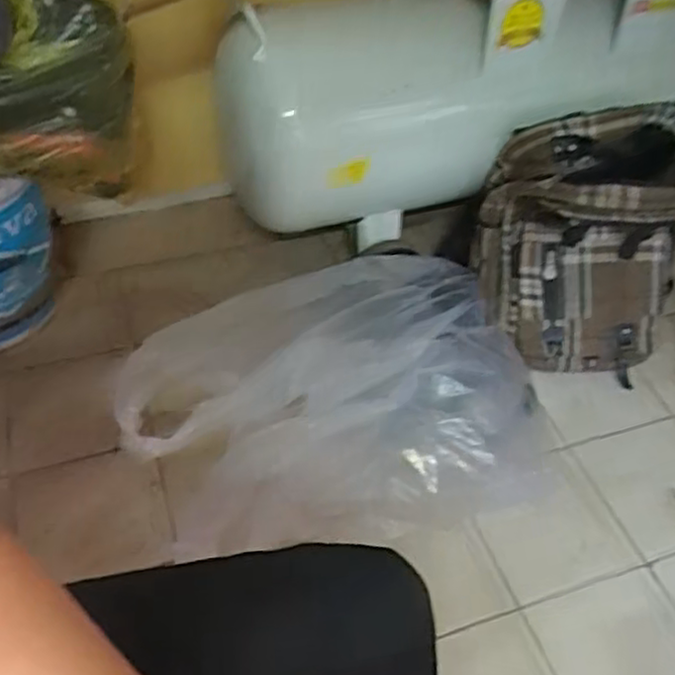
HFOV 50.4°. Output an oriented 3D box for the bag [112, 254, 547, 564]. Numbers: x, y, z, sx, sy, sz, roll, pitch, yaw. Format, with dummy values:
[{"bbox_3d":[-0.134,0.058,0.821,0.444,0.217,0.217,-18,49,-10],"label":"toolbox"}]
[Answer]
[{"bbox_3d":[0.007,0.066,0.967,0.552,0.262,0.372,-12,49,-14],"label":"bag"}]

